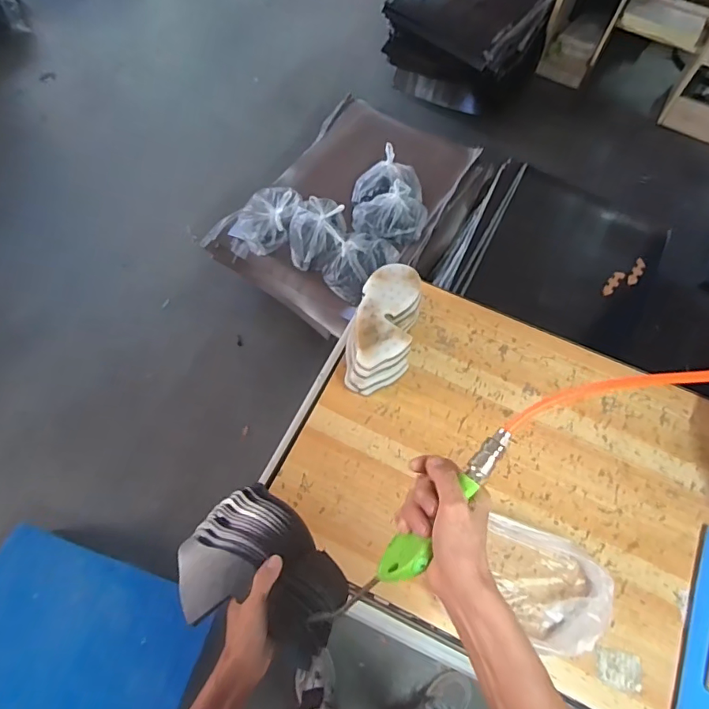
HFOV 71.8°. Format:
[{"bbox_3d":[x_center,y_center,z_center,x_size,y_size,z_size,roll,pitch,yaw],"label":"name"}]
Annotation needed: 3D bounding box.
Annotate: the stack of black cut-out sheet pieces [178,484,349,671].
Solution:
[{"bbox_3d":[-0.111,0.267,0.597,0.206,0.064,0.162,33,65,13],"label":"stack of black cut-out sheet pieces"}]

